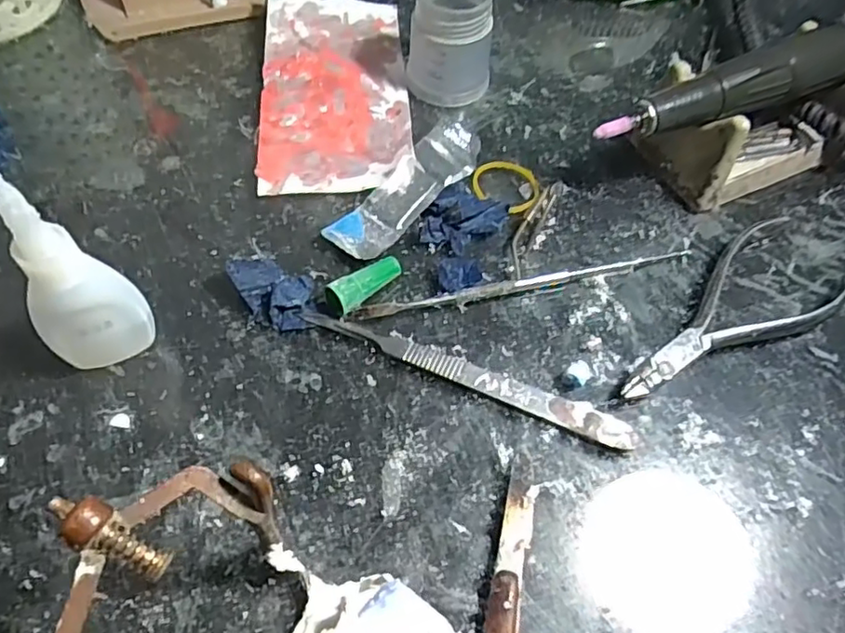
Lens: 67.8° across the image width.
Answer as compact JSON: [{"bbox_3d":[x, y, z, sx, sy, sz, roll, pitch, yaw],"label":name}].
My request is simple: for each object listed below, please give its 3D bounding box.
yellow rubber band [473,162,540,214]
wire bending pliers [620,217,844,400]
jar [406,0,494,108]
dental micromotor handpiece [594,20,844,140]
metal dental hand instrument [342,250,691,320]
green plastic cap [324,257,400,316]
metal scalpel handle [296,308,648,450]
[{"bbox_3d":[0.040,-0.063,0.299,0.032,0.004,0.029,28,61,13],"label":"yellow rubber band"},{"bbox_3d":[0.132,0.002,0.260,0.124,0.012,0.049,-39,68,-24],"label":"wire bending pliers"},{"bbox_3d":[0.015,-0.141,0.319,0.041,0.050,0.041,2,58,-3],"label":"jar"},{"bbox_3d":[0.150,-0.106,0.280,0.162,0.023,0.025,-23,63,-17],"label":"dental micromotor handpiece"},{"bbox_3d":[0.044,-0.014,0.268,0.150,0.006,0.007,-12,60,-11],"label":"metal dental hand instrument"},{"bbox_3d":[-0.023,-0.013,0.257,0.034,0.013,0.011,-36,67,-23],"label":"green plastic cap"},{"bbox_3d":[0.017,0.022,0.244,0.132,0.005,0.012,22,60,10],"label":"metal scalpel handle"}]

